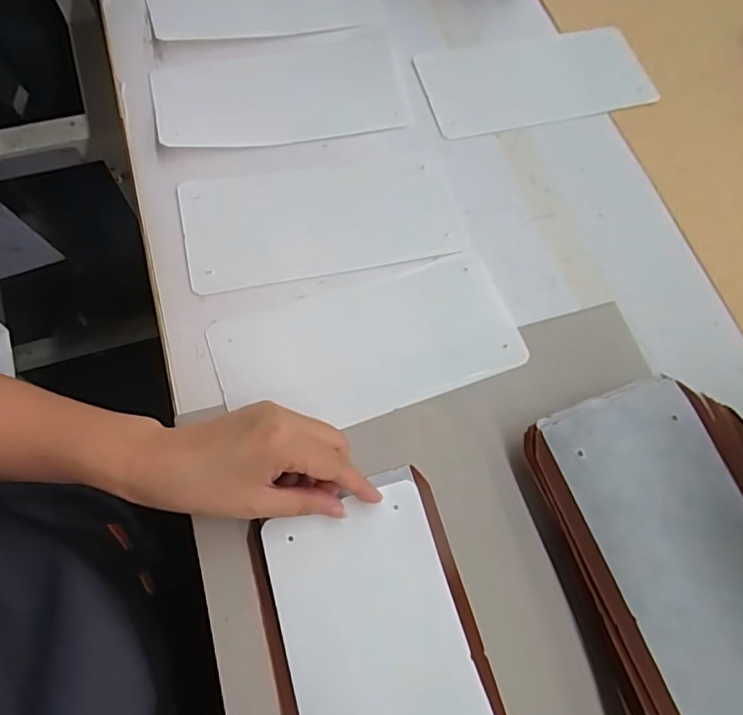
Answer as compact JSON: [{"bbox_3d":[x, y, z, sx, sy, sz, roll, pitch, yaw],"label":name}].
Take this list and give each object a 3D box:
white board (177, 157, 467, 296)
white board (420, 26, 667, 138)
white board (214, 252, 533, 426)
[{"bbox_3d":[-0.042,-0.120,0.450,0.231,0.005,0.108,-11,69,-10],"label":"white board"},{"bbox_3d":[0.168,-0.284,0.526,0.233,0.006,0.111,-14,70,-8],"label":"white board"},{"bbox_3d":[-0.001,-0.009,0.407,0.229,0.009,0.109,-19,71,-10],"label":"white board"}]

